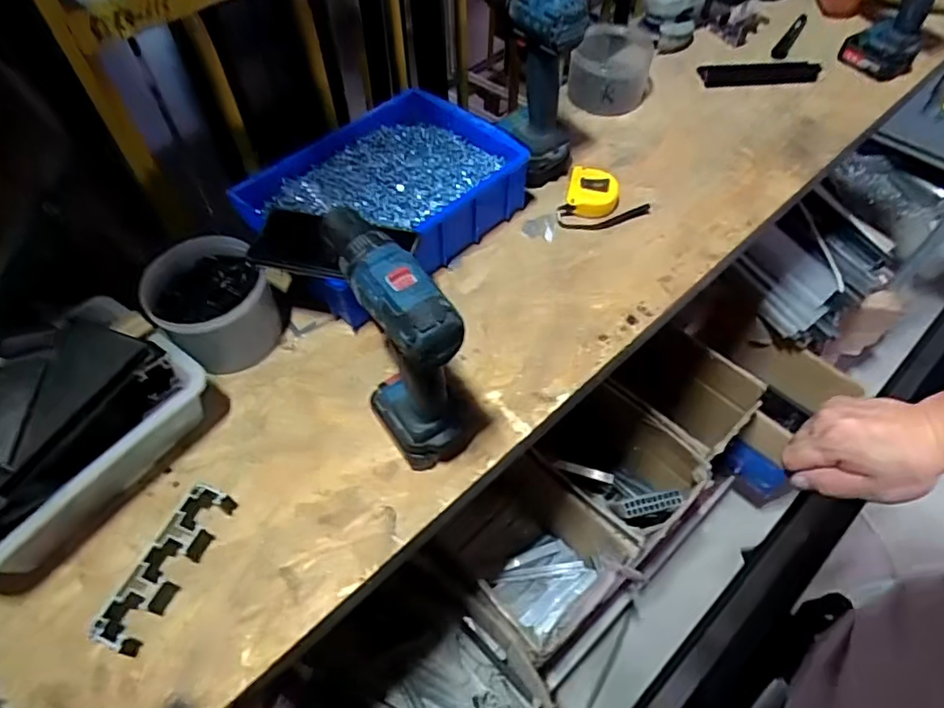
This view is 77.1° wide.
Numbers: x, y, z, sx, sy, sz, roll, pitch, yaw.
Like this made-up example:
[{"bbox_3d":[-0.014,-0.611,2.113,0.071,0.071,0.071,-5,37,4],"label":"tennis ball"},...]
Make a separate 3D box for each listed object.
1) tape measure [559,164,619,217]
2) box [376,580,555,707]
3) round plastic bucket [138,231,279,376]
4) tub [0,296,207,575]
[{"bbox_3d":[0.151,-0.201,0.744,0.066,0.034,0.071,16,58,10],"label":"tape measure"},{"bbox_3d":[-0.013,0.533,0.890,0.204,0.150,0.255,39,64,22],"label":"box"},{"bbox_3d":[-0.268,-0.051,0.619,0.110,0.087,0.112,0,57,0],"label":"round plastic bucket"},{"bbox_3d":[-0.381,0.057,0.530,0.165,0.110,0.232,33,62,20],"label":"tub"}]

